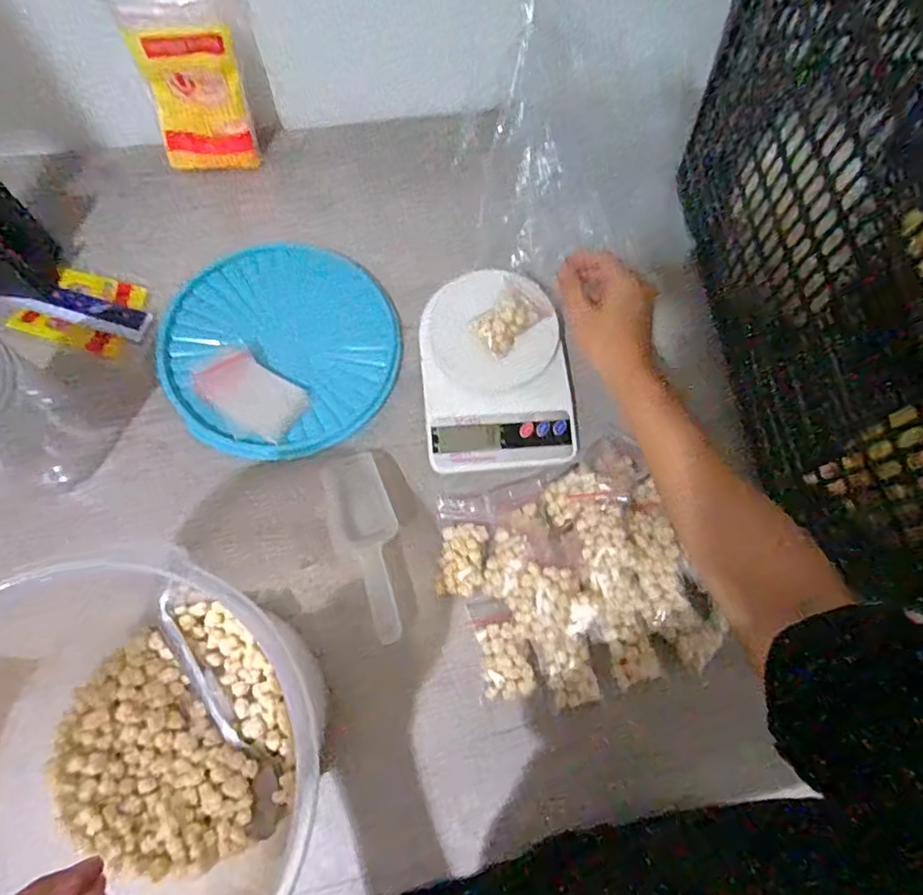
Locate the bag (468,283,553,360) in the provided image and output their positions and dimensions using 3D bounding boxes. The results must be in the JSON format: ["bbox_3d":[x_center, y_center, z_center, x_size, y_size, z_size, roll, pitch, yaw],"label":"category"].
[{"bbox_3d":[0.041,-0.110,0.483,0.042,0.024,0.066,40,75,8],"label":"bag"}]

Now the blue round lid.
[{"bbox_3d":[-0.165,-0.093,0.502,0.211,0.019,0.202,1,73,-4],"label":"blue round lid"}]

